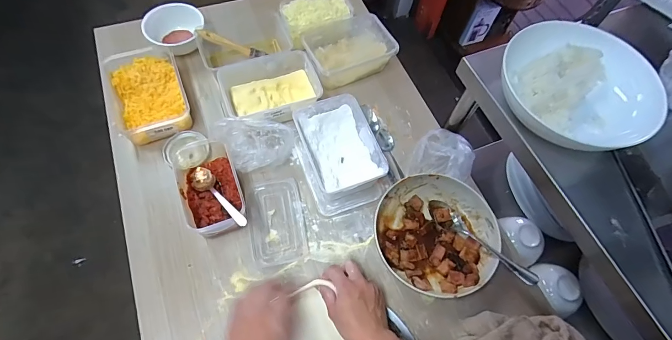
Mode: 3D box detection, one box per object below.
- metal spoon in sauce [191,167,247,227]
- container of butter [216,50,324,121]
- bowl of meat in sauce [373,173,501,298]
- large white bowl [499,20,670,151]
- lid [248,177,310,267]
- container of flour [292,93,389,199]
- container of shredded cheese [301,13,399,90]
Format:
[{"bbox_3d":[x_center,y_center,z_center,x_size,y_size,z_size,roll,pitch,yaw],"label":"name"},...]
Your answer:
[{"bbox_3d":[-0.193,0.042,0.551,0.036,0.023,0.181,-37,39,-19],"label":"metal spoon in sauce"},{"bbox_3d":[-0.126,-0.156,0.660,0.178,0.053,0.142,-13,66,-10],"label":"container of butter"},{"bbox_3d":[0.163,0.102,0.568,0.194,0.043,0.182,2,64,-3],"label":"bowl of meat in sauce"},{"bbox_3d":[0.347,-0.125,0.499,0.194,0.062,0.181,2,64,-3],"label":"large white bowl"},{"bbox_3d":[-0.100,0.085,0.583,0.088,0.004,0.146,-9,65,-8],"label":"lid"},{"bbox_3d":[0.007,-0.038,0.611,0.117,0.063,0.172,-20,67,-13],"label":"container of flour"},{"bbox_3d":[0.023,-0.254,0.726,0.176,0.070,0.115,-19,67,-12],"label":"container of shredded cheese"}]

